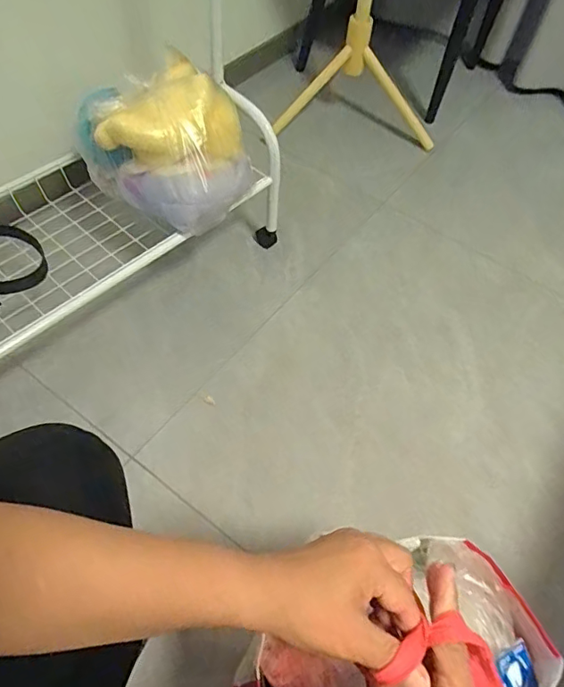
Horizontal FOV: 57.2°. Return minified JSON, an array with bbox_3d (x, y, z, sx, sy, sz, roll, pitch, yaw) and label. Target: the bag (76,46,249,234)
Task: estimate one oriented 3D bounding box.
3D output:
[{"bbox_3d":[-0.189,-0.318,0.829,0.254,0.166,0.230,-13,57,-13],"label":"bag"}]

